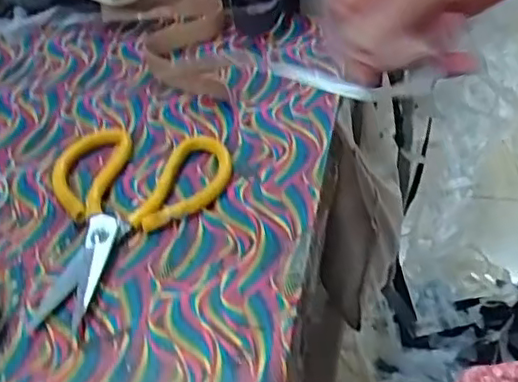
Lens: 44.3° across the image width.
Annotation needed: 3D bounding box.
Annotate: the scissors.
[{"bbox_3d":[-0.099,0.015,0.437,0.125,0.015,0.180,7,43,15],"label":"scissors"}]

